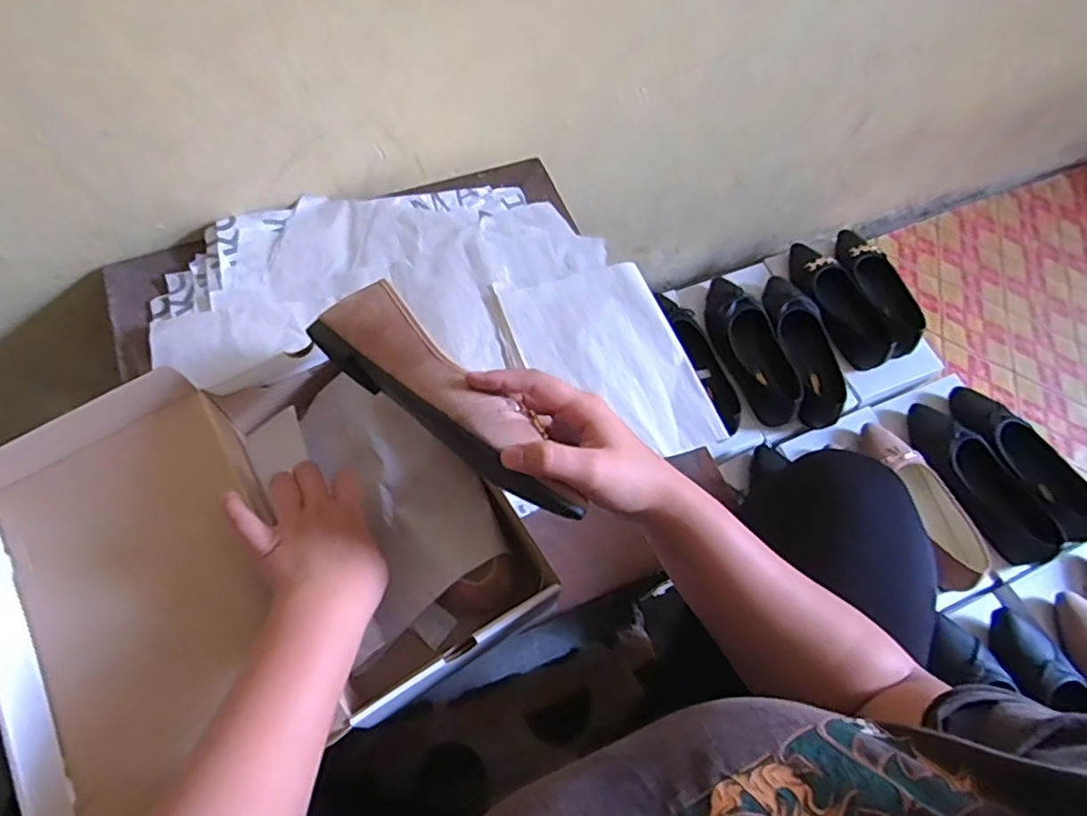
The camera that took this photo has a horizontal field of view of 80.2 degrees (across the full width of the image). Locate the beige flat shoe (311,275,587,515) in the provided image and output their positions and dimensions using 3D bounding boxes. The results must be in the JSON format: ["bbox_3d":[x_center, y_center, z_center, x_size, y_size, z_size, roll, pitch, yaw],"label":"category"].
[{"bbox_3d":[-0.070,-0.013,0.429,0.228,0.055,0.059,38,67,21],"label":"beige flat shoe"}]

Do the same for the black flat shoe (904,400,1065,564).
[{"bbox_3d":[0.591,0.100,0.890,0.086,0.064,0.245,-23,66,-14],"label":"black flat shoe"}]

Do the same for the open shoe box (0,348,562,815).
[{"bbox_3d":[-0.208,0.102,0.491,0.327,0.103,0.299,-28,68,-16],"label":"open shoe box"}]

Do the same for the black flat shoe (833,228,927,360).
[{"bbox_3d":[0.527,-0.194,1.036,0.080,0.065,0.244,-17,65,-12],"label":"black flat shoe"}]

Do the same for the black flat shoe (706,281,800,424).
[{"bbox_3d":[0.305,-0.091,0.968,0.088,0.052,0.251,-20,66,-13],"label":"black flat shoe"}]

